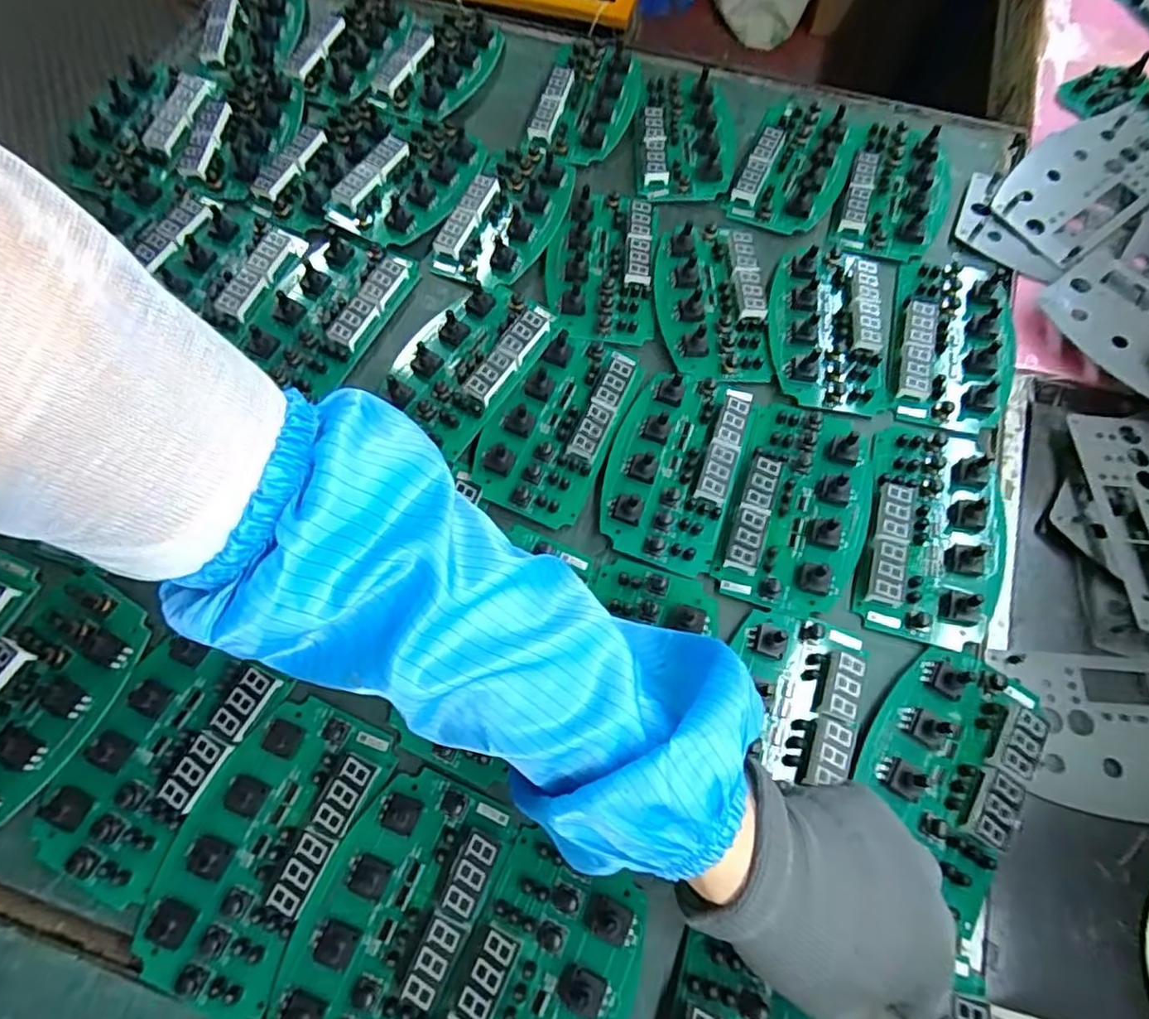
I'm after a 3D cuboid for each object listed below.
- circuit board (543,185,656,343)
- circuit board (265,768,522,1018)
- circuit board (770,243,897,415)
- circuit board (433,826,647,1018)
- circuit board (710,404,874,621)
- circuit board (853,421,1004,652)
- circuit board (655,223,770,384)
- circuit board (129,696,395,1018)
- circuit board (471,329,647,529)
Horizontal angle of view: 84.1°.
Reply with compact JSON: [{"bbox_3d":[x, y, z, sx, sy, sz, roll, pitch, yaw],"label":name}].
[{"bbox_3d":[0.021,-0.197,0.492,0.082,0.017,0.152,5,69,1],"label":"circuit board"},{"bbox_3d":[-0.096,0.212,0.325,0.078,0.026,0.145,23,71,8],"label":"circuit board"},{"bbox_3d":[0.191,-0.143,0.471,0.086,0.017,0.147,16,70,5],"label":"circuit board"},{"bbox_3d":[-0.021,0.246,0.312,0.084,0.028,0.137,22,70,8],"label":"circuit board"},{"bbox_3d":[0.148,-0.007,0.411,0.089,0.020,0.147,17,70,5],"label":"circuit board"},{"bbox_3d":[0.233,0.009,0.405,0.083,0.023,0.151,16,70,5],"label":"circuit board"},{"bbox_3d":[0.103,-0.161,0.476,0.078,0.017,0.137,1,69,-1],"label":"circuit board"},{"bbox_3d":[-0.165,0.177,0.339,0.080,0.028,0.142,23,71,8],"label":"circuit board"},{"bbox_3d":[-0.012,-0.062,0.430,0.080,0.016,0.142,21,70,7],"label":"circuit board"}]

